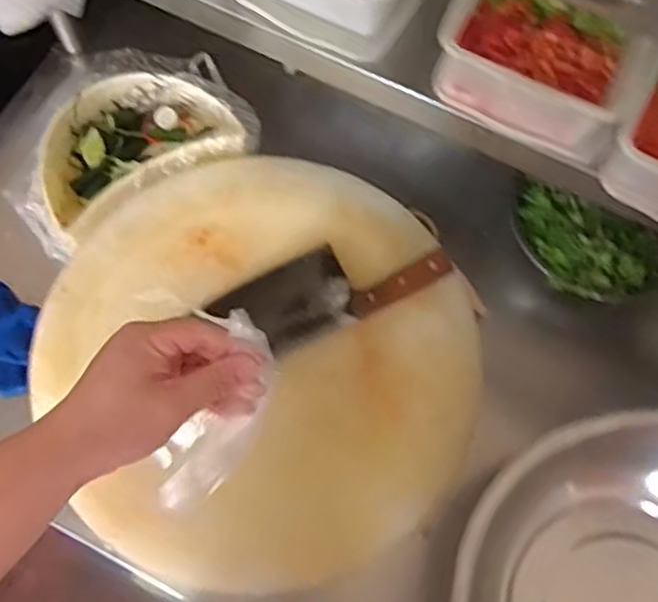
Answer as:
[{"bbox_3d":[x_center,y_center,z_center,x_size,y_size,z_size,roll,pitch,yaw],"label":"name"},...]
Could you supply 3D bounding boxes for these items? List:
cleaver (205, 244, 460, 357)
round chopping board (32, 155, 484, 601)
[{"bbox_3d":[0.004,-0.016,0.769,0.250,0.020,0.093,-24,73,-10],"label":"cleaver"},{"bbox_3d":[-0.073,0.066,0.761,0.451,0.051,0.452,1,70,-2],"label":"round chopping board"}]

